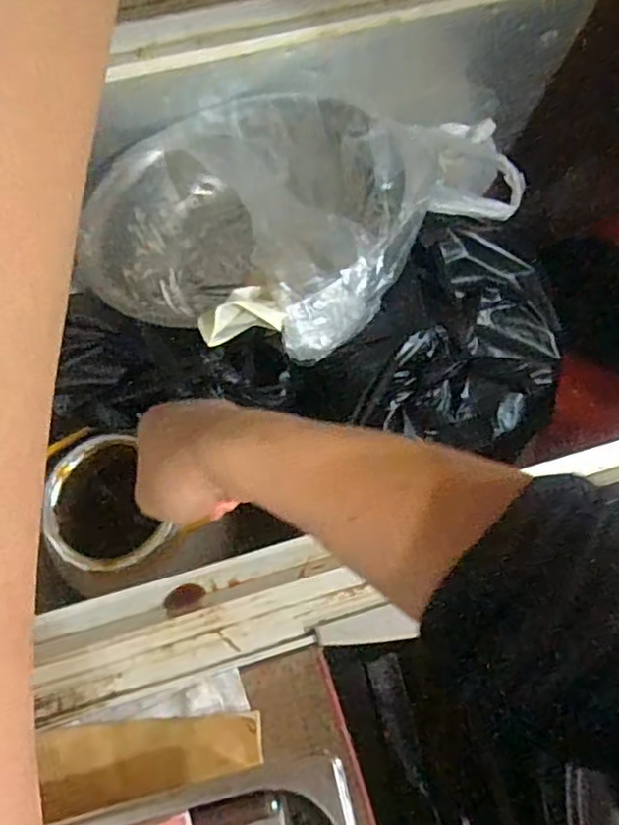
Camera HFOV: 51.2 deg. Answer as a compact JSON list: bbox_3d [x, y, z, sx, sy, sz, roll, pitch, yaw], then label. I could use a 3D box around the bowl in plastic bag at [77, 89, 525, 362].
[{"bbox_3d":[-0.038,-0.206,0.667,0.345,0.175,0.367,39,74,12],"label":"bowl in plastic bag"}]

